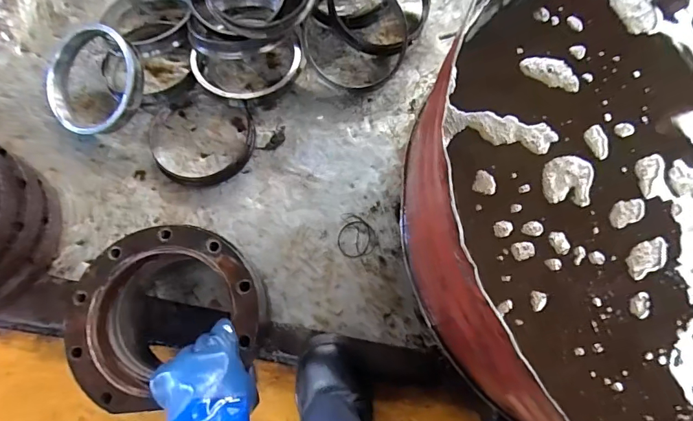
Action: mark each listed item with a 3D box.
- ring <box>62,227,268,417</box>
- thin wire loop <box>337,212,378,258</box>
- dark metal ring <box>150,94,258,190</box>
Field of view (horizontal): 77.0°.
[{"bbox_3d":[-0.215,0.136,0.578,0.211,0.144,0.208,0,77,0],"label":"ring"},{"bbox_3d":[0.018,0.040,0.685,0.061,0.004,0.068,7,77,1],"label":"thin wire loop"},{"bbox_3d":[-0.242,-0.123,0.723,0.176,0.035,0.165,0,77,0],"label":"dark metal ring"}]

